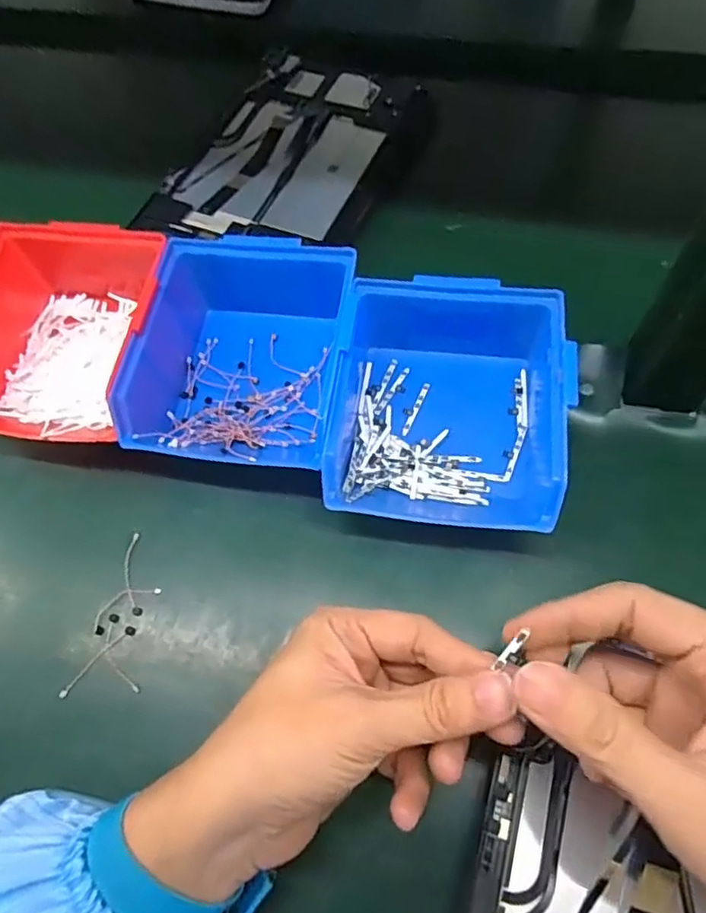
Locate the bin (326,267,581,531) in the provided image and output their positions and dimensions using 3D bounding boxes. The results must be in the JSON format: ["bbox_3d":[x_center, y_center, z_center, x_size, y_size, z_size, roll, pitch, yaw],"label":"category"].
[{"bbox_3d":[0.053,-0.030,0.348,0.127,0.067,0.139,6,64,6],"label":"bin"}]

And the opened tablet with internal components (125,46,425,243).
[{"bbox_3d":[-0.049,-0.238,0.476,0.149,0.015,0.218,21,67,13],"label":"opened tablet with internal components"}]

